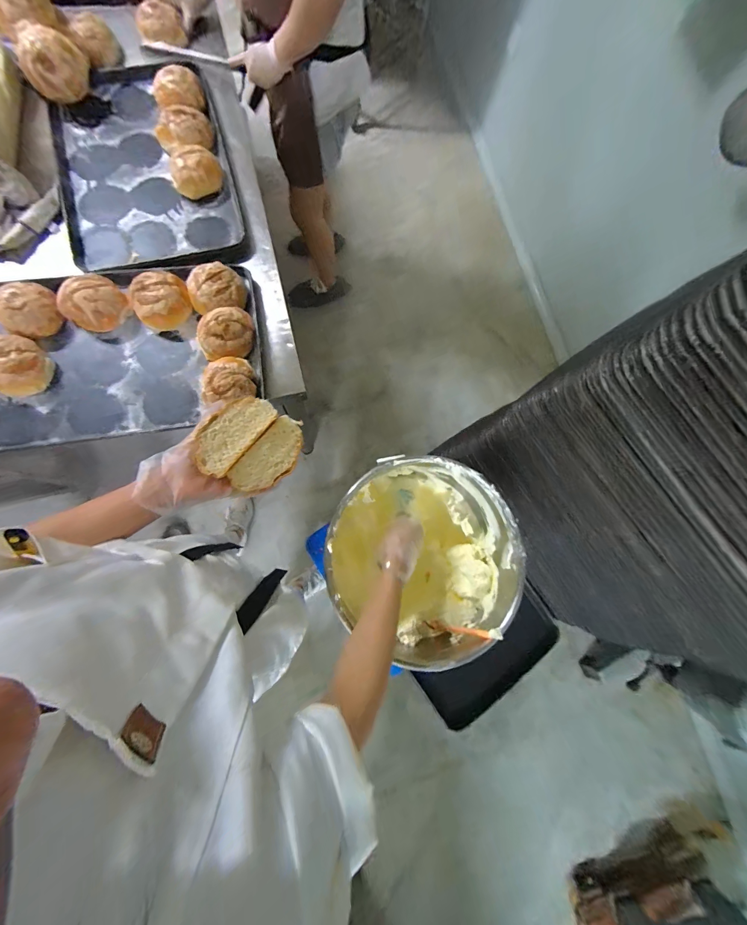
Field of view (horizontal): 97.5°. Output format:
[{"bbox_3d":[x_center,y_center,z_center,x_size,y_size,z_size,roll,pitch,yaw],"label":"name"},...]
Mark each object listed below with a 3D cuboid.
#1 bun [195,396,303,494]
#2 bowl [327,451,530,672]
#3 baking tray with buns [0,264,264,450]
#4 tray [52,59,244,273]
[{"bbox_3d":[-0.178,-0.024,0.480,0.121,0.055,0.121,2,85,-28],"label":"bun"},{"bbox_3d":[0.091,0.181,0.683,0.336,0.238,0.342,1,80,-5],"label":"bowl"},{"bbox_3d":[-0.556,-0.247,0.707,0.589,0.076,0.385,-9,81,-6],"label":"baking tray with buns"},{"bbox_3d":[-0.573,-0.748,0.828,0.397,0.040,0.578,-15,81,-7],"label":"tray"}]

